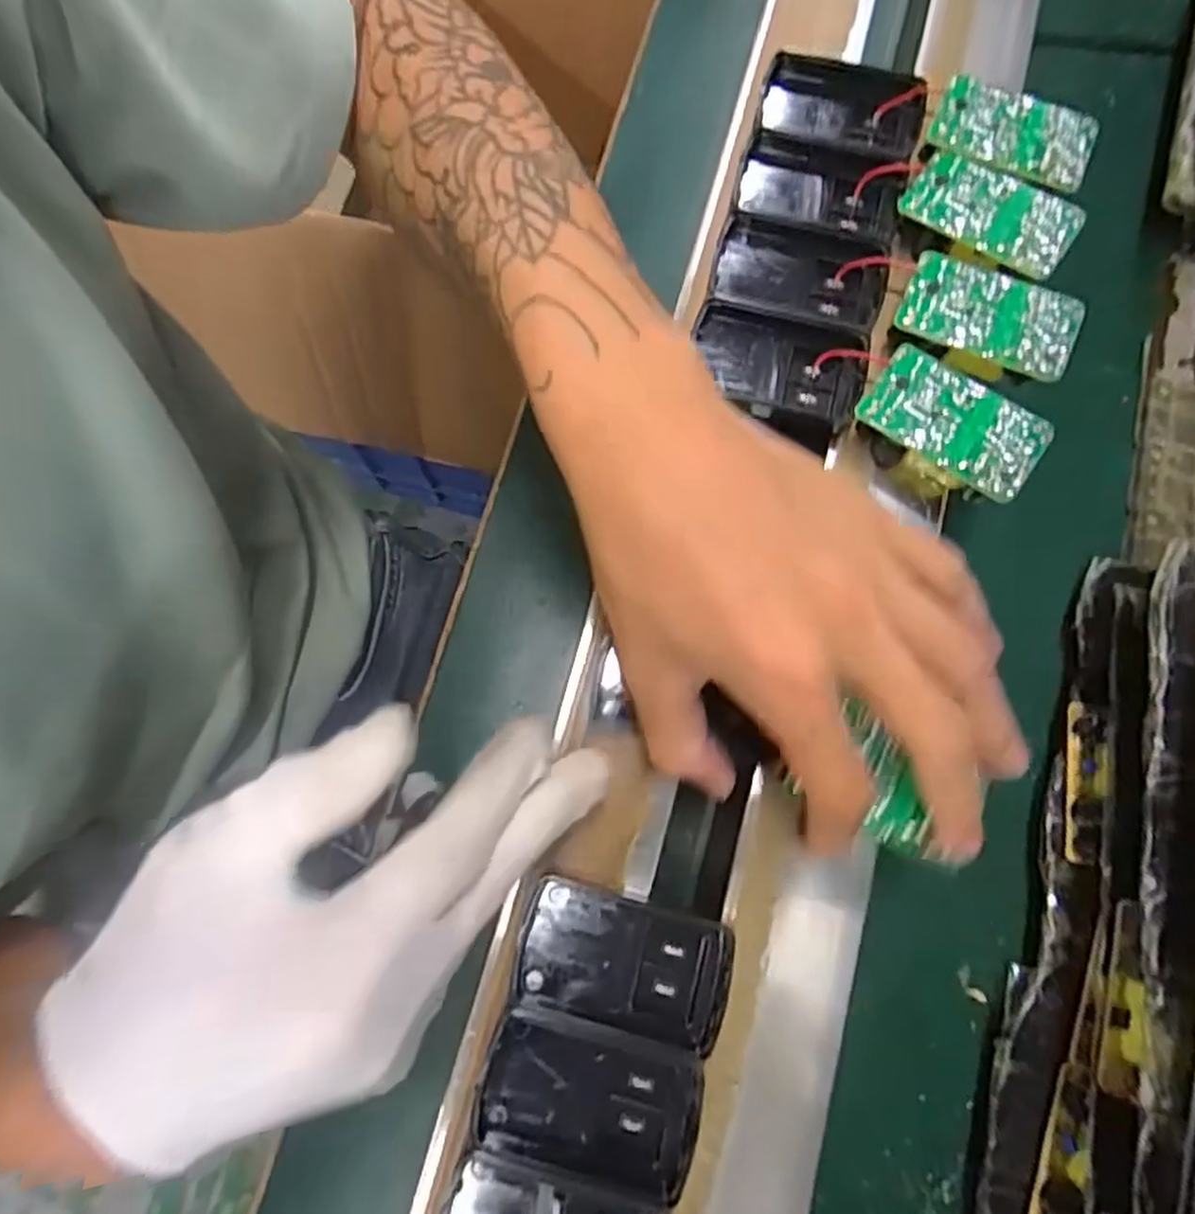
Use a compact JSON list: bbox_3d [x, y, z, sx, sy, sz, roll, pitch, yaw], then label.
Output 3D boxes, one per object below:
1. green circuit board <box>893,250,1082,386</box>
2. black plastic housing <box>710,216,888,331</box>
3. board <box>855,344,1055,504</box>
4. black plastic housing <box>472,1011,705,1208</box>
[{"bbox_3d":[0.149,-0.109,0.274,0.063,0.019,0.042,26,79,5],"label":"green circuit board"},{"bbox_3d":[0.084,-0.137,0.294,0.070,0.019,0.043,19,78,4],"label":"black plastic housing"},{"bbox_3d":[0.132,-0.067,0.266,0.063,0.019,0.037,34,79,7],"label":"board"},{"bbox_3d":[-0.003,0.161,0.227,0.069,0.011,0.042,10,78,2],"label":"black plastic housing"}]

